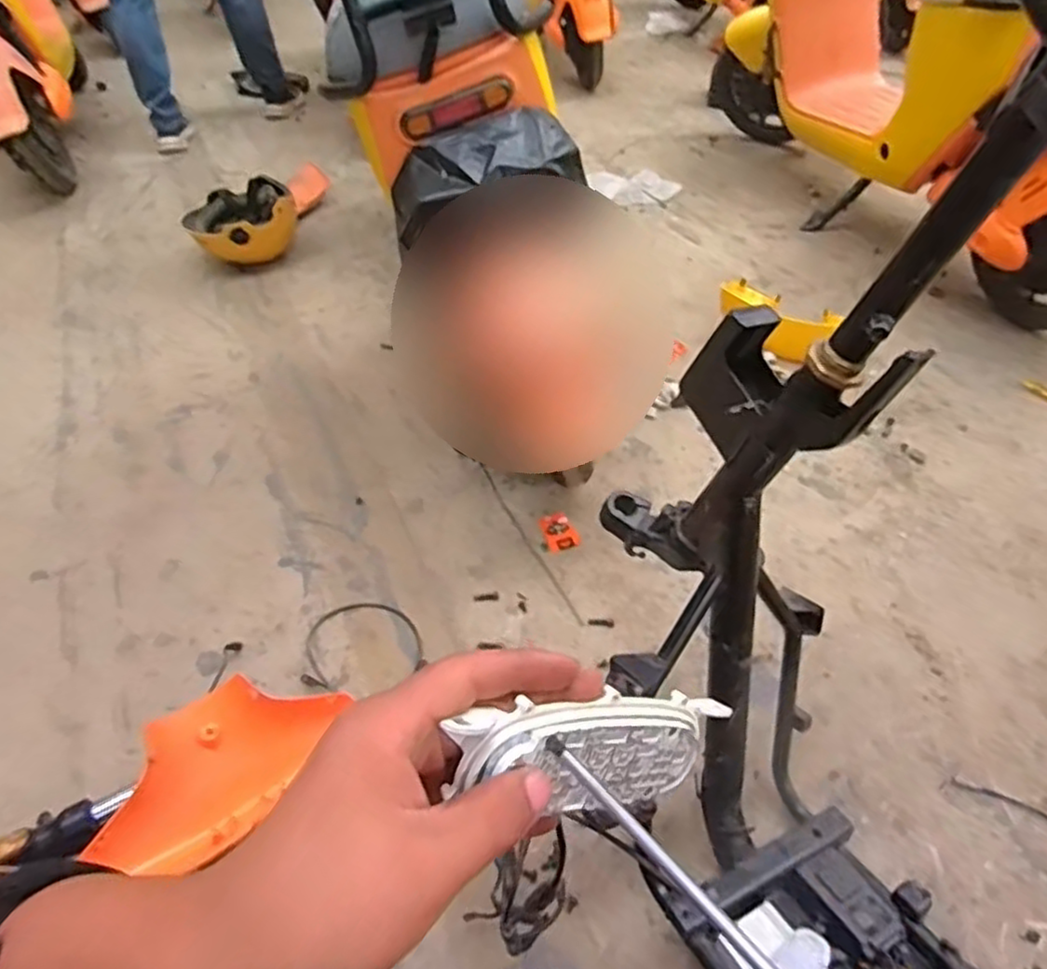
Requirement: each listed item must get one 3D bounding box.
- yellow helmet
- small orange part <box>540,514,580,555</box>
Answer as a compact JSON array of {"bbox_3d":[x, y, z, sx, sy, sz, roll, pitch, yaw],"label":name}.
[{"bbox_3d":[-0.704,-0.639,1.745,0.255,0.154,0.199,-31,52,-26],"label":"yellow helmet"},{"bbox_3d":[0.059,0.078,1.137,0.048,0.010,0.078,-15,47,-13],"label":"small orange part"}]

